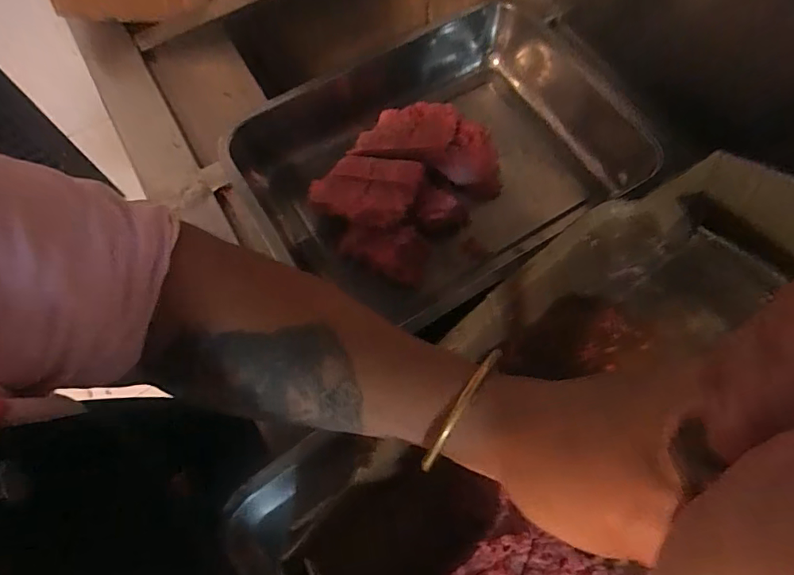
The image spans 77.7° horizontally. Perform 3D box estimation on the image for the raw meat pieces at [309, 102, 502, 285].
[{"bbox_3d":[0.010,-0.127,0.592,0.159,0.093,0.198,36,73,15],"label":"raw meat pieces"}]

